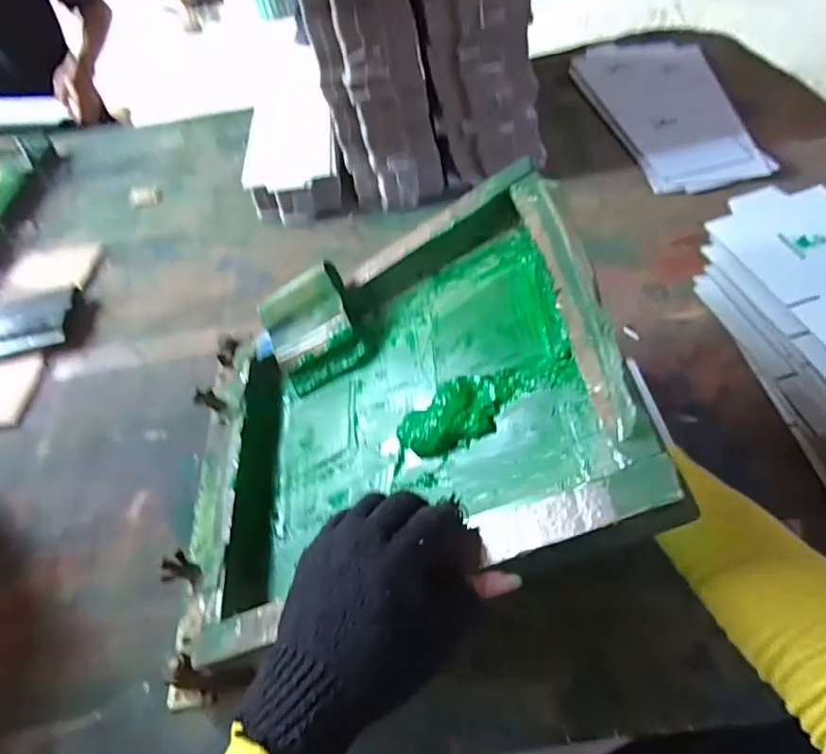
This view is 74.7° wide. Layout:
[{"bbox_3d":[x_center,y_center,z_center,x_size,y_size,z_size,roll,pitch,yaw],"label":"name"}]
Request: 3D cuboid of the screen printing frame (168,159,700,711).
[{"bbox_3d":[-0.047,0.041,0.481,0.453,0.054,0.334,-29,47,21],"label":"screen printing frame"}]

